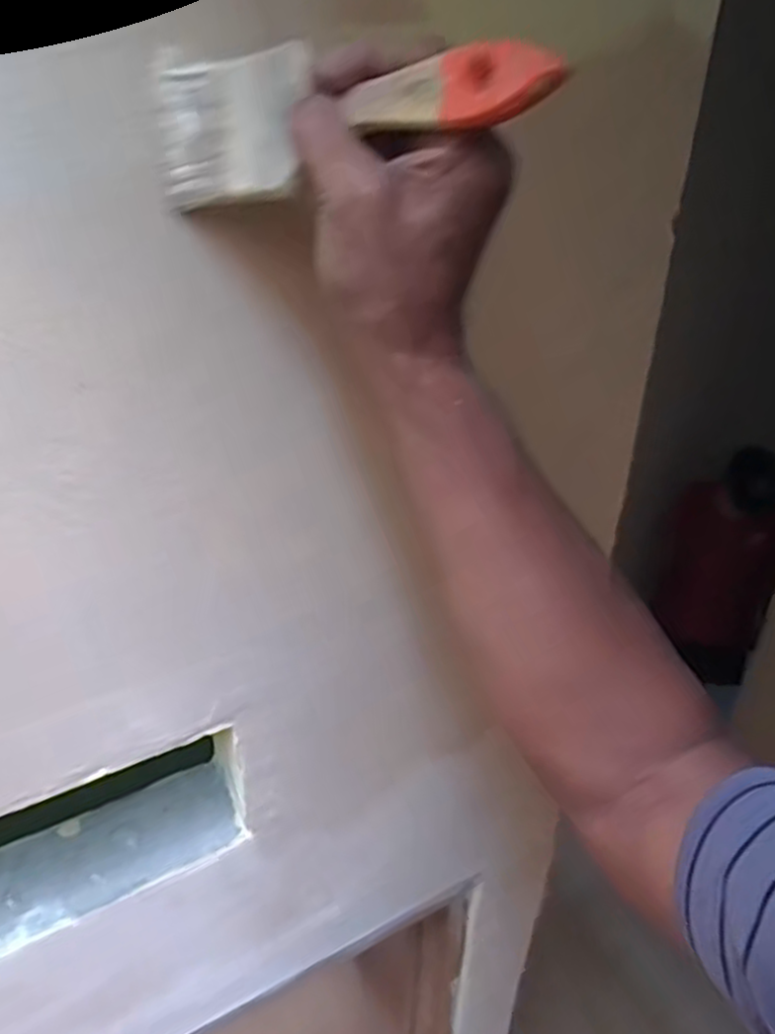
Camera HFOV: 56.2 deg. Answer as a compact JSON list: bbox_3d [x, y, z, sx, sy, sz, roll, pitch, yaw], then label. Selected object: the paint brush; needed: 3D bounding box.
[{"bbox_3d":[-0.023,-0.166,0.299,0.197,0.059,0.022,14,33,36],"label":"paint brush"}]

